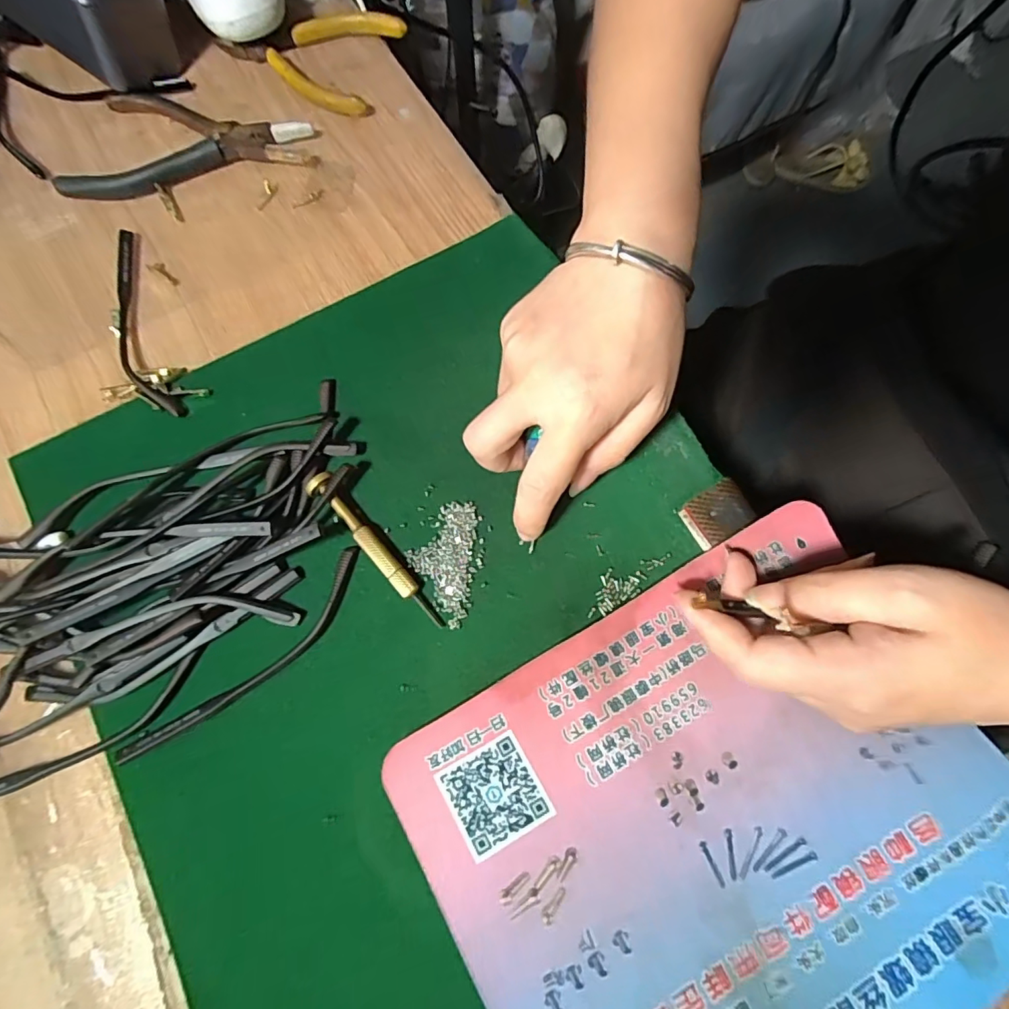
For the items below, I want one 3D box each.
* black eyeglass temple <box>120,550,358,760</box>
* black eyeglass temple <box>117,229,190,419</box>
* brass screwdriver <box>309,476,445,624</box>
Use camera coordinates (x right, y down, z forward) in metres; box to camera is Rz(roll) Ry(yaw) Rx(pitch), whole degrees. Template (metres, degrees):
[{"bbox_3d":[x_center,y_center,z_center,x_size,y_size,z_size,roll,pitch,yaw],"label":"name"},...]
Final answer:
[{"bbox_3d":[-0.115,0.073,0.236,0.131,0.008,0.023,-43,77,-10],"label":"black eyeglass temple"},{"bbox_3d":[-0.209,-0.101,0.289,0.025,0.005,0.130,-23,75,-5],"label":"black eyeglass temple"},{"bbox_3d":[-0.062,0.021,0.247,0.011,0.014,0.092,-42,77,-10],"label":"brass screwdriver"}]

